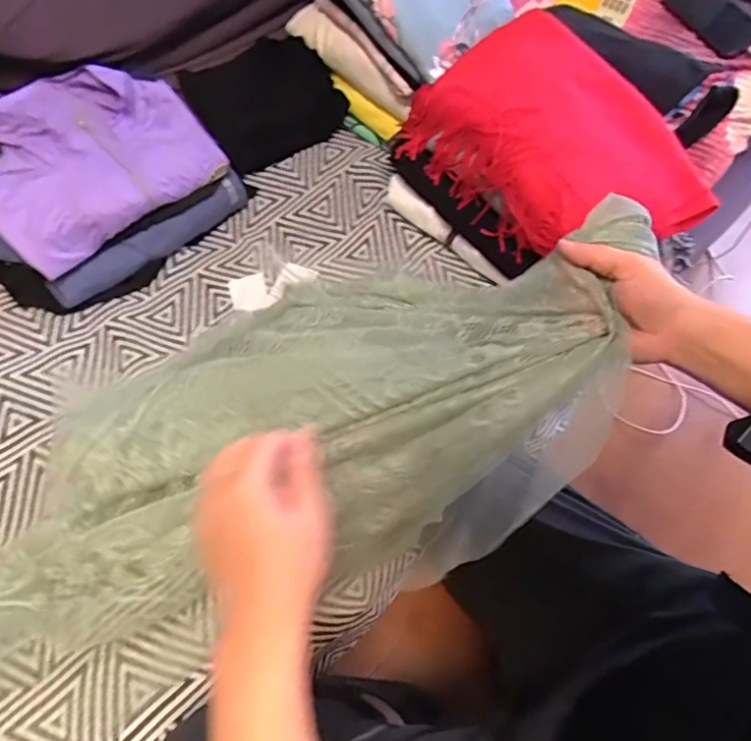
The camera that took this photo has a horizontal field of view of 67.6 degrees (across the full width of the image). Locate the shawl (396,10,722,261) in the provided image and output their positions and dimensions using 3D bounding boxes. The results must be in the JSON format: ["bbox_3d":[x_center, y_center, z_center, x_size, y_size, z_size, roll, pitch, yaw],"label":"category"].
[{"bbox_3d":[0.222,-0.290,0.726,0.247,0.126,0.357,-29,64,-16],"label":"shawl"}]

